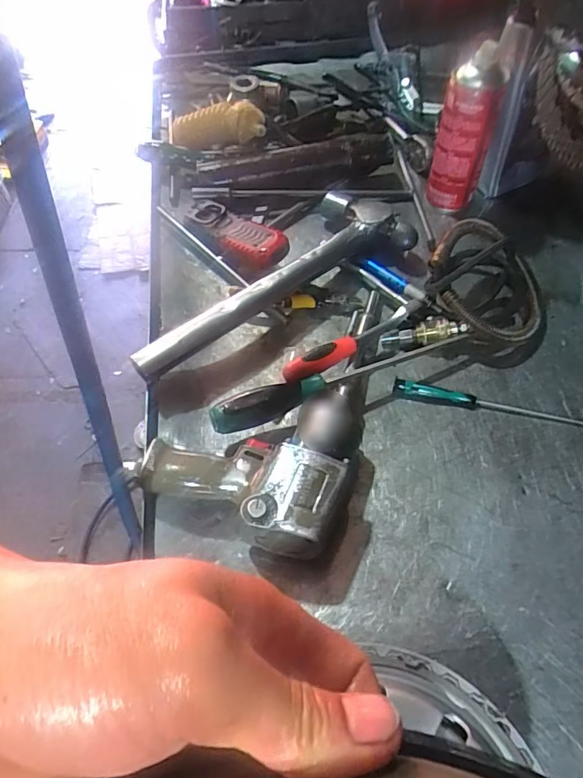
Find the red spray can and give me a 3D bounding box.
[{"bbox_3d":[0.215,-0.320,0.617,0.068,0.161,0.054,16,58,14],"label":"red spray can"}]

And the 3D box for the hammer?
[{"bbox_3d":[-0.022,-0.131,0.579,0.369,0.064,0.110,-33,62,-17],"label":"hammer"}]

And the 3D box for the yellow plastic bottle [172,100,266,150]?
[{"bbox_3d":[-0.110,-0.368,0.695,0.155,0.050,0.041,6,55,25],"label":"yellow plastic bottle"}]

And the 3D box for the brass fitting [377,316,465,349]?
[{"bbox_3d":[0.148,-0.064,0.562,0.094,0.018,0.026,-13,58,8],"label":"brass fitting"}]

